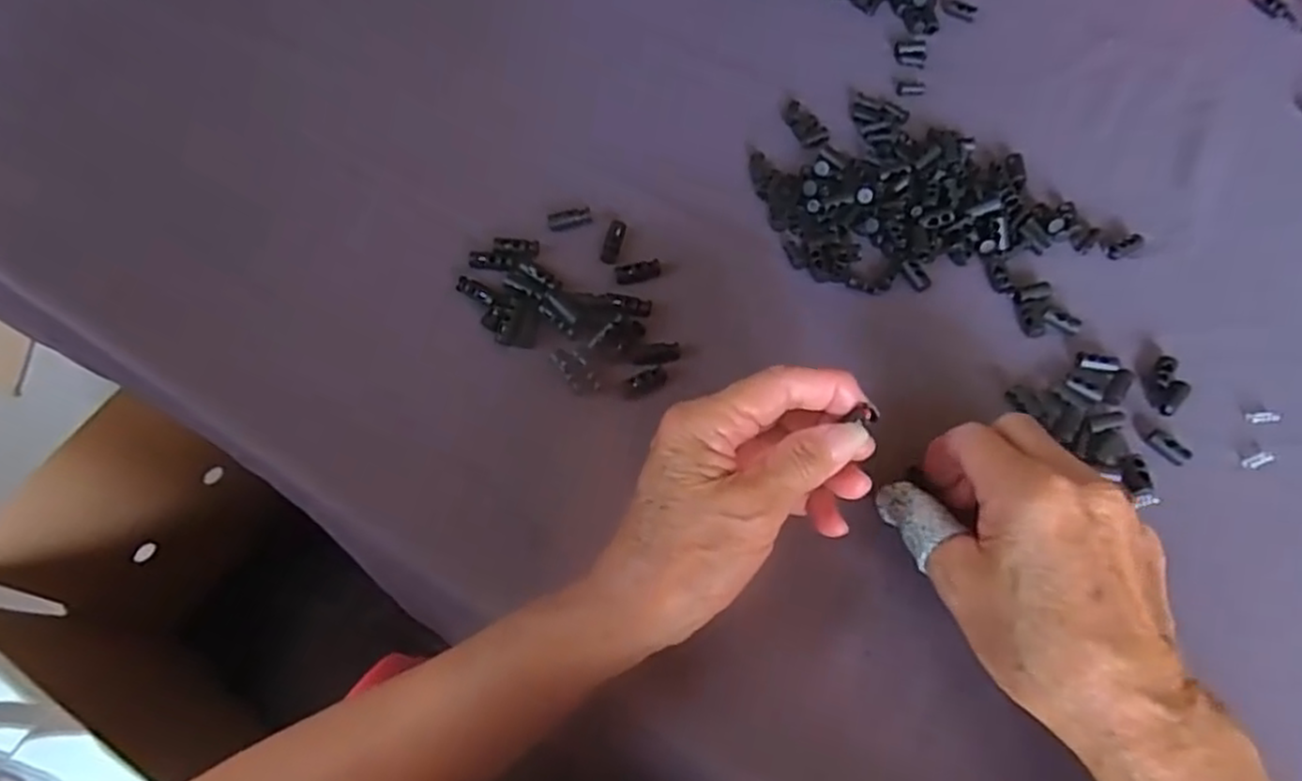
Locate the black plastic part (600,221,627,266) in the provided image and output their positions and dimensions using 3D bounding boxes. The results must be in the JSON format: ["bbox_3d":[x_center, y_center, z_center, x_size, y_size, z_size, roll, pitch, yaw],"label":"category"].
[{"bbox_3d":[-0.020,-0.082,0.394,0.009,0.005,0.027,13,65,6],"label":"black plastic part"}]

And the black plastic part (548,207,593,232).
[{"bbox_3d":[-0.045,-0.096,0.401,0.024,0.004,0.010,-15,65,-7],"label":"black plastic part"}]

